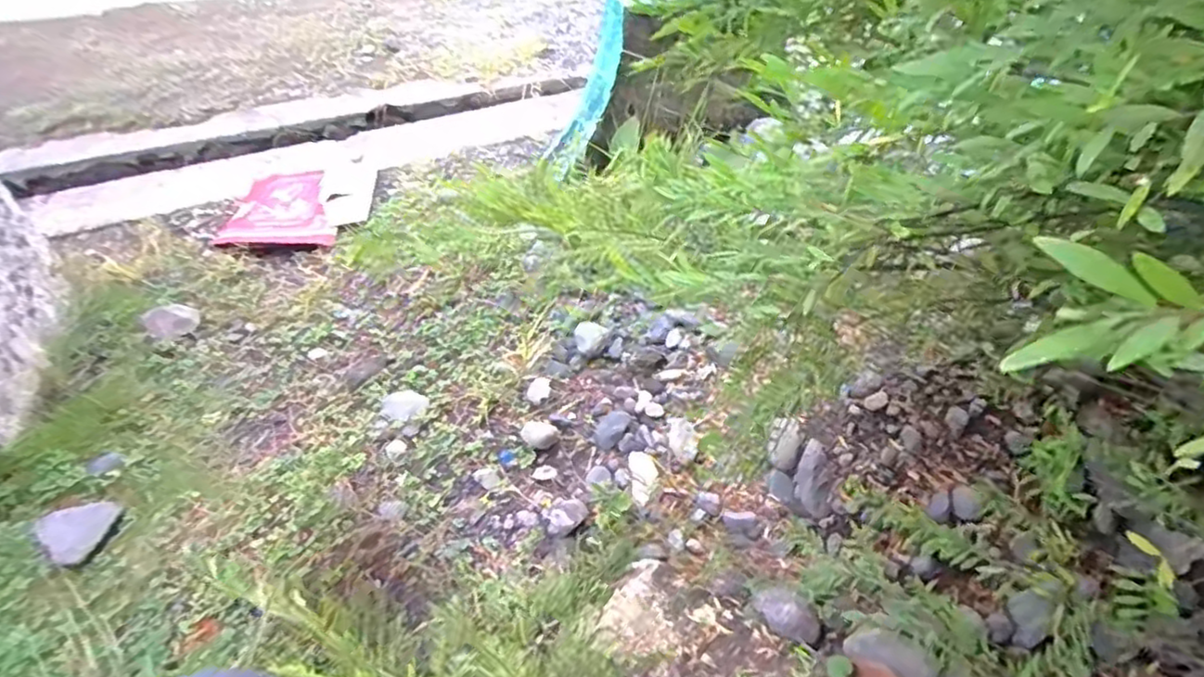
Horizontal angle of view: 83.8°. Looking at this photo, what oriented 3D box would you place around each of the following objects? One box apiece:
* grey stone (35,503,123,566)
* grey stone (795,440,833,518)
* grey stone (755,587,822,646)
[{"bbox_3d":[-0.575,0.211,0.742,0.069,0.023,0.069,1,48,-1],"label":"grey stone"},{"bbox_3d":[0.243,0.163,0.774,0.035,0.029,0.088,3,65,6],"label":"grey stone"},{"bbox_3d":[0.189,0.281,0.684,0.068,0.026,0.044,35,56,26],"label":"grey stone"}]

